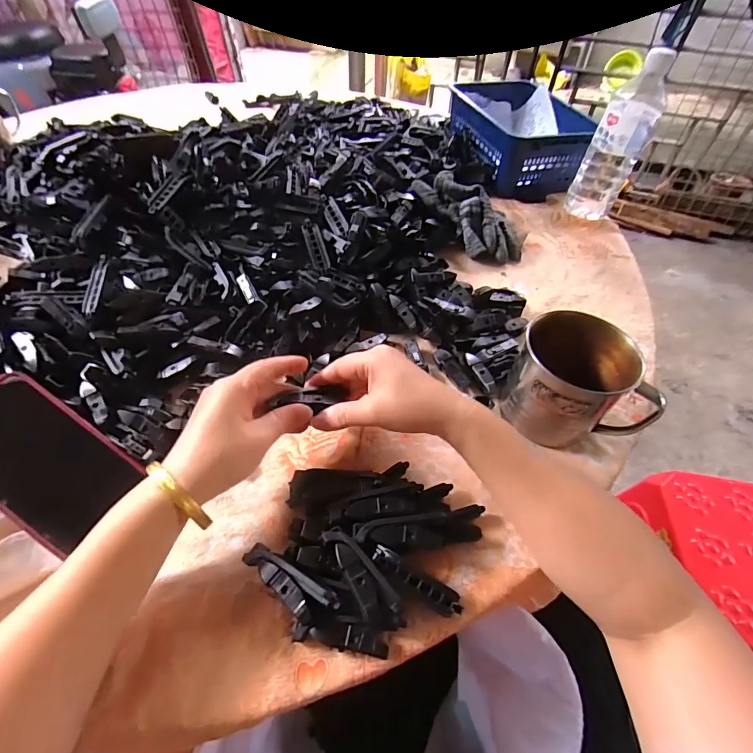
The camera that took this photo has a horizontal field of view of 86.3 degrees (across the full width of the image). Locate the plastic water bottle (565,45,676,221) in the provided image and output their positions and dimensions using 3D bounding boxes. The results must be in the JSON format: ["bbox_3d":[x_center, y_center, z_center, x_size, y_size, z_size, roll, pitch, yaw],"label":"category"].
[{"bbox_3d":[0.316,-0.302,0.533,0.063,0.197,0.052,24,56,15],"label":"plastic water bottle"}]

